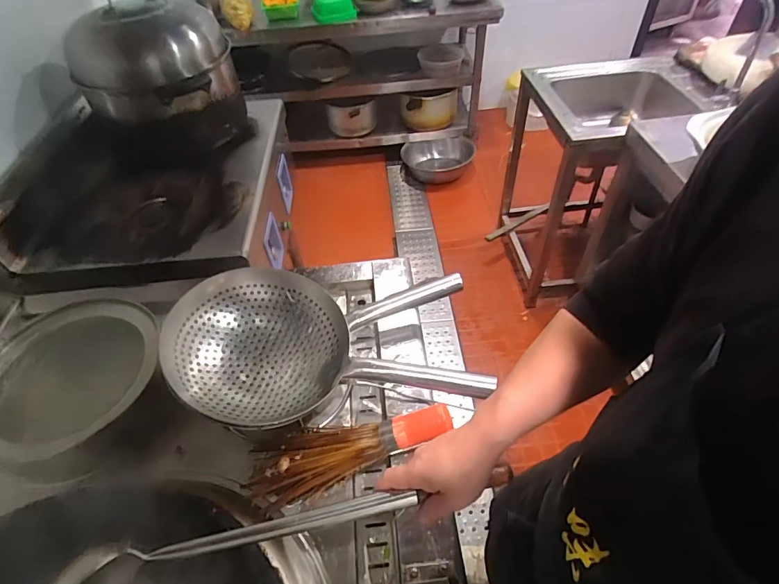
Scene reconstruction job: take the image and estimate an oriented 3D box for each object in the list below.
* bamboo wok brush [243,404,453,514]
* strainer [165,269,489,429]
[{"bbox_3d":[-0.055,0.228,0.634,0.300,0.074,0.095,-21,49,9],"label":"bamboo wok brush"},{"bbox_3d":[-0.098,0.078,0.691,0.468,0.100,0.258,-5,49,0],"label":"strainer"}]

